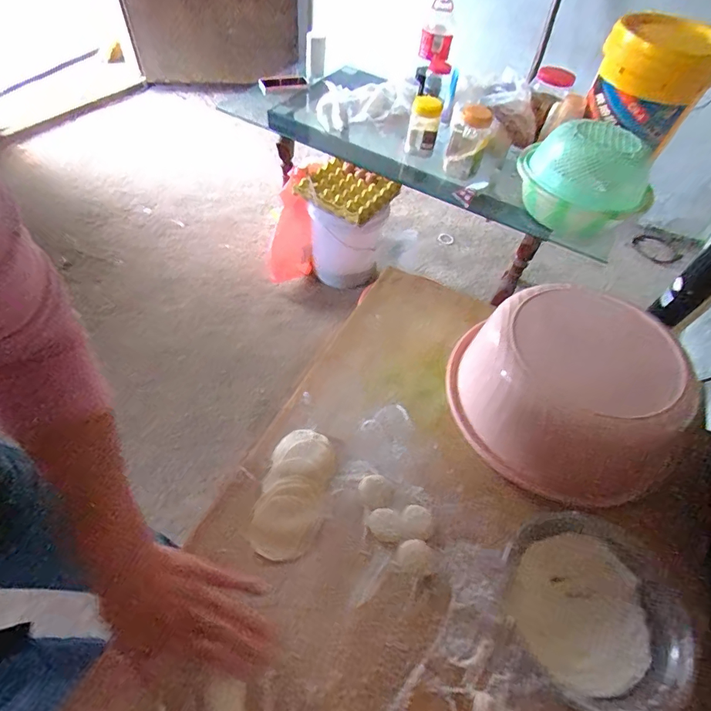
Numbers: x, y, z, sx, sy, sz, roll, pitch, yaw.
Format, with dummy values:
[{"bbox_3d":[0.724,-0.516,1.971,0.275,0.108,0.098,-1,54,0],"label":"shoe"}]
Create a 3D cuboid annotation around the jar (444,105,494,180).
[{"bbox_3d":[0.323,-0.611,1.253,0.106,0.179,0.099,3,53,-4],"label":"jar"}]

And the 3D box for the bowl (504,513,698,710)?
[{"bbox_3d":[0.254,0.267,0.464,0.166,0.043,0.182,1,51,-2],"label":"bowl"}]

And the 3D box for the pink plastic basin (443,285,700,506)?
[{"bbox_3d":[0.275,0.039,0.592,0.286,0.130,0.260,21,53,14],"label":"pink plastic basin"}]

